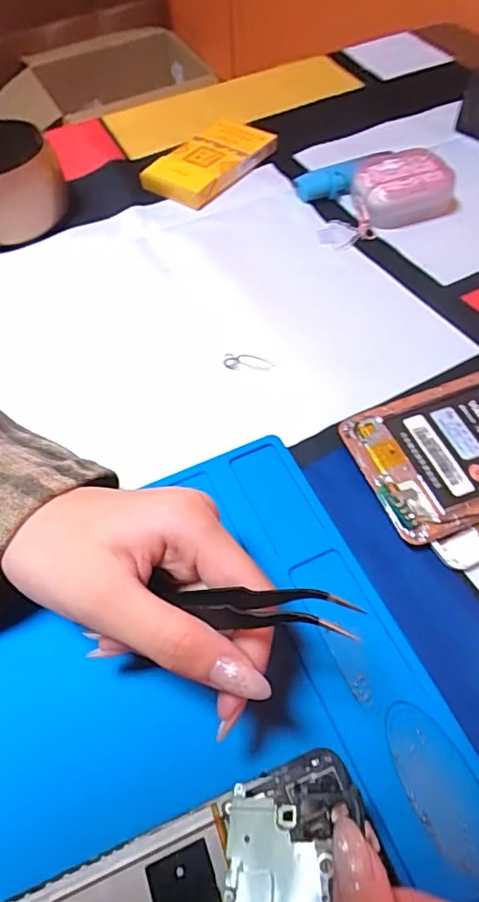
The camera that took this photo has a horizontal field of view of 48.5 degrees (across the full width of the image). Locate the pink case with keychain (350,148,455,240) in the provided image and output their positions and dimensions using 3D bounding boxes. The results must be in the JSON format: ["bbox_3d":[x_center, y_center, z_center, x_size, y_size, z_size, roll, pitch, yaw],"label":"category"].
[{"bbox_3d":[0.109,-0.186,0.375,0.071,0.029,0.055,-21,58,-10],"label":"pink case with keychain"}]

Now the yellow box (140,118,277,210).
[{"bbox_3d":[-0.025,-0.232,0.423,0.062,0.018,0.106,31,64,22],"label":"yellow box"}]

